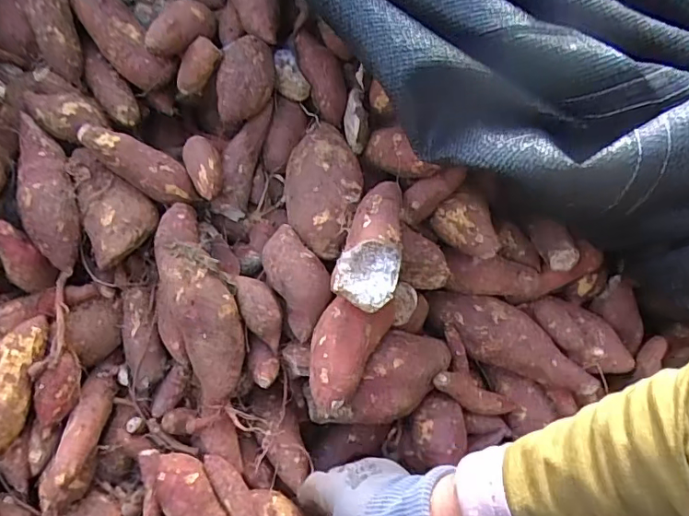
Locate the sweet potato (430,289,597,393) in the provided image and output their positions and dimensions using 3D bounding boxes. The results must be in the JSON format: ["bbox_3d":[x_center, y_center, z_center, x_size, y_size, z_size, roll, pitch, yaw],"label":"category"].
[{"bbox_3d":[0.181,0.091,0.593,0.182,0.058,0.056,22,47,19],"label":"sweet potato"}]

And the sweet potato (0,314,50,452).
[{"bbox_3d":[-0.305,0.110,0.464,0.042,0.040,0.124,8,66,5],"label":"sweet potato"}]

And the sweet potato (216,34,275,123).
[{"bbox_3d":[-0.107,-0.191,0.563,0.058,0.093,0.052,9,-2,-12],"label":"sweet potato"}]

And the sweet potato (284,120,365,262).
[{"bbox_3d":[-0.023,-0.072,0.554,0.080,0.066,0.161,-2,62,-1],"label":"sweet potato"}]

